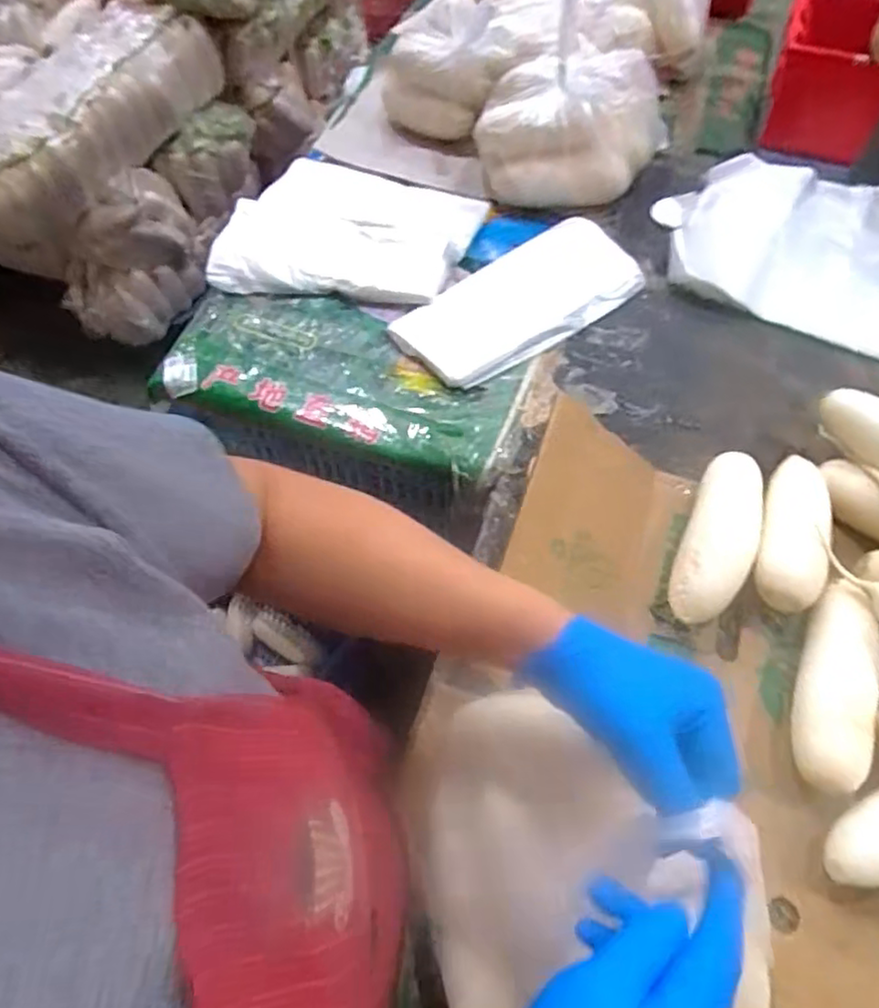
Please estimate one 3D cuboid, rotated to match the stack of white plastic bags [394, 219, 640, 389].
[{"bbox_3d":[0.106,-0.257,0.803,0.308,0.029,0.144,-33,65,-17],"label":"stack of white plastic bags"}]

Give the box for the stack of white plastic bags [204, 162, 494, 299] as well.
[{"bbox_3d":[-0.116,-0.371,0.863,0.311,0.034,0.246,11,61,7],"label":"stack of white plastic bags"}]

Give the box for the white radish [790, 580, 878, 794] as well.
[{"bbox_3d":[0.339,0.155,0.557,0.058,0.056,0.179,19,62,12],"label":"white radish"}]

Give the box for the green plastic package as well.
[{"bbox_3d":[-0.120,-0.161,0.777,0.433,0.021,0.193,14,61,9],"label":"green plastic package"}]

